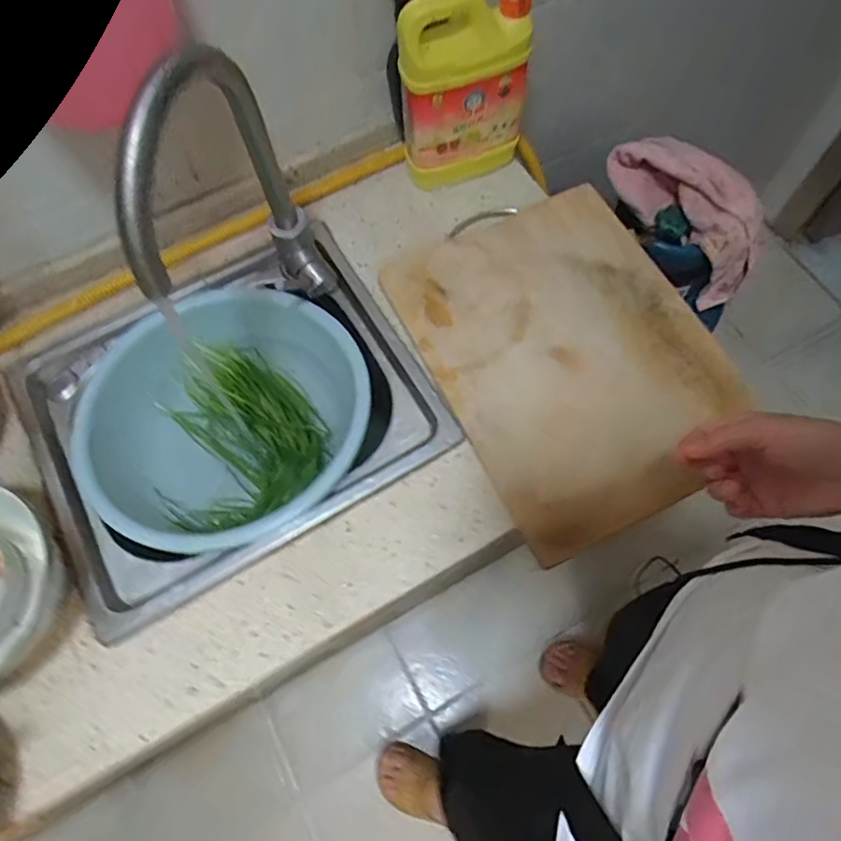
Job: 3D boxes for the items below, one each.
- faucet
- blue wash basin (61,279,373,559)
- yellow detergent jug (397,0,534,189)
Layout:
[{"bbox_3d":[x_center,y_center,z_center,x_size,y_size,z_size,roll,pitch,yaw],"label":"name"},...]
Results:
[{"bbox_3d":[-0.161,-0.173,0.559,0.071,0.342,0.221,7,68,5],"label":"faucet"},{"bbox_3d":[-0.221,0.006,0.723,0.317,0.112,0.307,-1,67,2],"label":"blue wash basin"},{"bbox_3d":[0.052,-0.390,0.689,0.144,0.239,0.069,-16,68,-5],"label":"yellow detergent jug"}]

